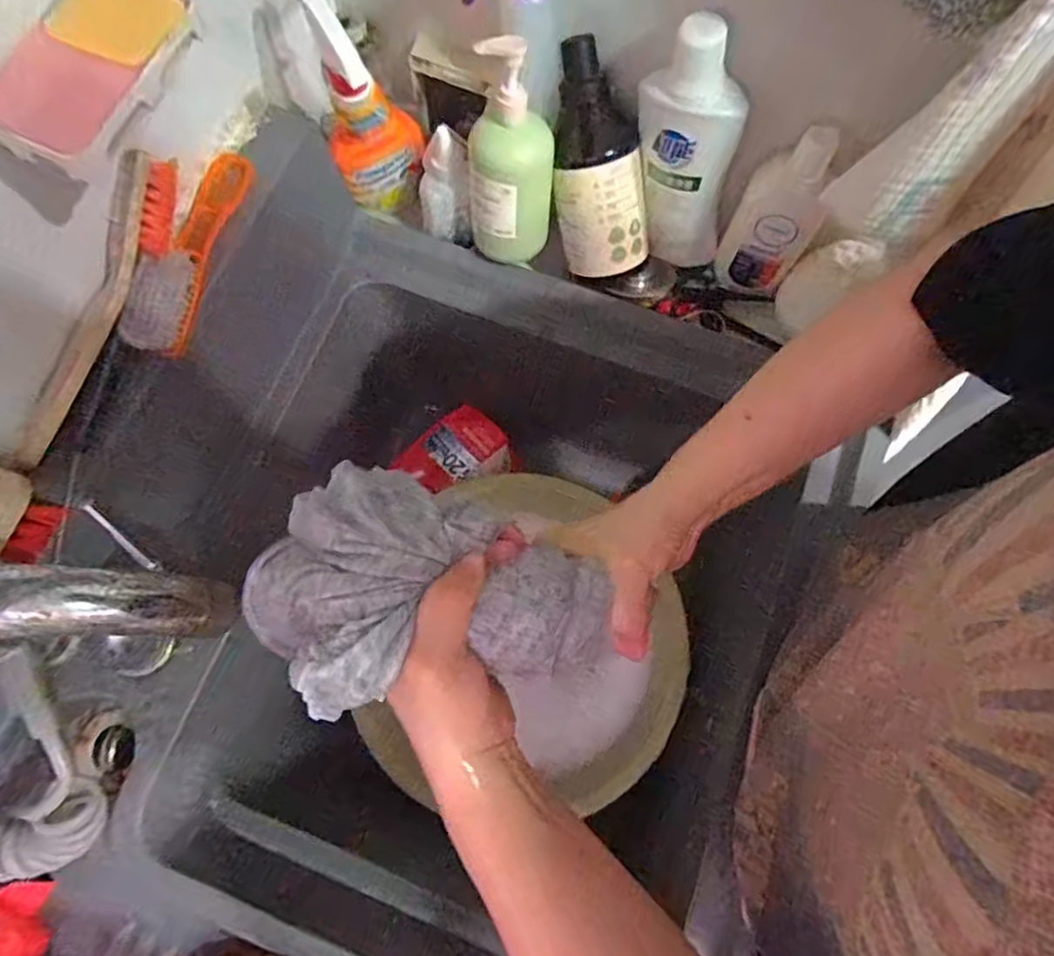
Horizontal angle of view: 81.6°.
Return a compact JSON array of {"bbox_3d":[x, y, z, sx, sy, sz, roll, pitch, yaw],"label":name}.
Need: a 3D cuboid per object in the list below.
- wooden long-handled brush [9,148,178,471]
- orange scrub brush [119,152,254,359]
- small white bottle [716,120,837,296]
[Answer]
[{"bbox_3d":[-0.318,-0.122,0.452,0.031,0.033,0.240,25,92,6],"label":"wooden long-handled brush"},{"bbox_3d":[-0.267,-0.188,0.488,0.033,0.041,0.192,11,74,2],"label":"orange scrub brush"},{"bbox_3d":[0.235,-0.244,0.577,0.072,0.167,0.039,23,75,6],"label":"small white bottle"}]

